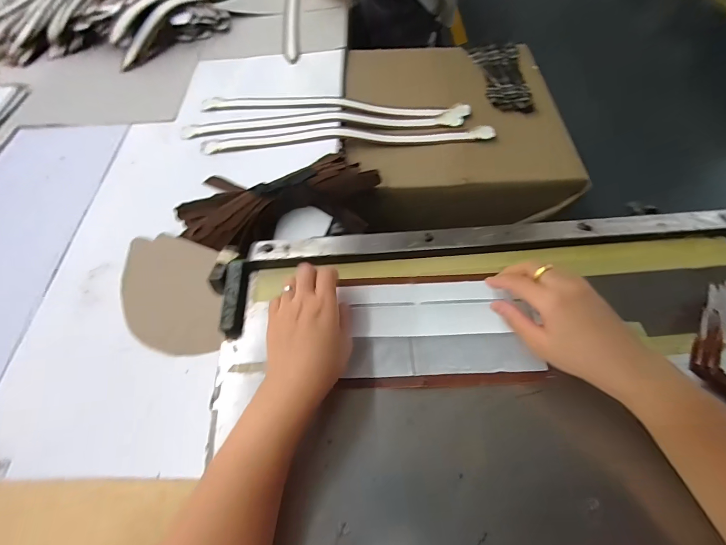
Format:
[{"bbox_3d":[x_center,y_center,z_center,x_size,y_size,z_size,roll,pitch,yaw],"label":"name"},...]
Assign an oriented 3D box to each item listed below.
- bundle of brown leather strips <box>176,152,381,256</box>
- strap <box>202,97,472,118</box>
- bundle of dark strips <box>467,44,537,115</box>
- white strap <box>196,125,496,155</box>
[{"bbox_3d":[-0.142,-0.123,0.579,0.348,0.053,0.200,-8,59,-4],"label":"bundle of brown leather strips"},{"bbox_3d":[-0.059,-0.353,0.735,0.551,0.017,0.061,3,59,2],"label":"strap"},{"bbox_3d":[0.314,-0.449,0.783,0.112,0.014,0.254,2,59,2],"label":"bundle of dark strips"},{"bbox_3d":[-0.027,-0.266,0.686,0.564,0.013,0.050,-3,59,-1],"label":"white strap"}]

